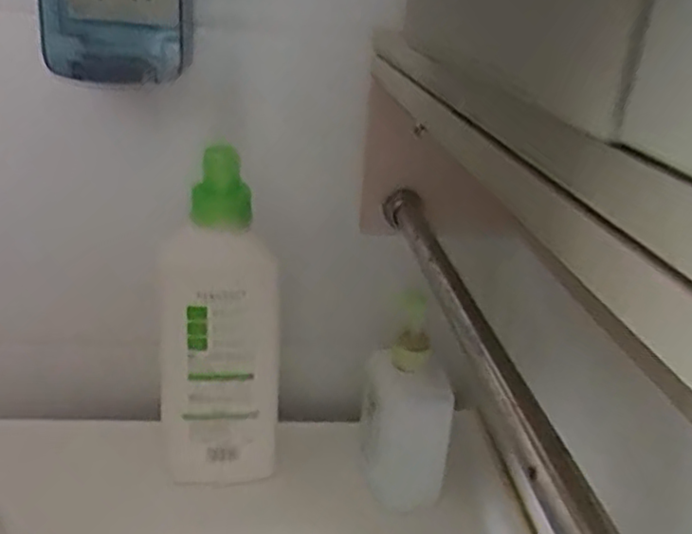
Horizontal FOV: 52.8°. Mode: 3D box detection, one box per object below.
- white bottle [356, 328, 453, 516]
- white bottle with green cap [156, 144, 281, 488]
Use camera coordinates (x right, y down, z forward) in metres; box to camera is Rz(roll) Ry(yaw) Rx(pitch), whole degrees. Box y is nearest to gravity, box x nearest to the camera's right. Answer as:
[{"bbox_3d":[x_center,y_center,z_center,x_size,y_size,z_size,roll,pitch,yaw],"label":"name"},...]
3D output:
[{"bbox_3d":[0.048,0.128,0.582,0.072,0.140,0.074,5,24,3],"label":"white bottle"},{"bbox_3d":[-0.104,0.052,0.550,0.089,0.260,0.058,-5,25,-20],"label":"white bottle with green cap"}]

